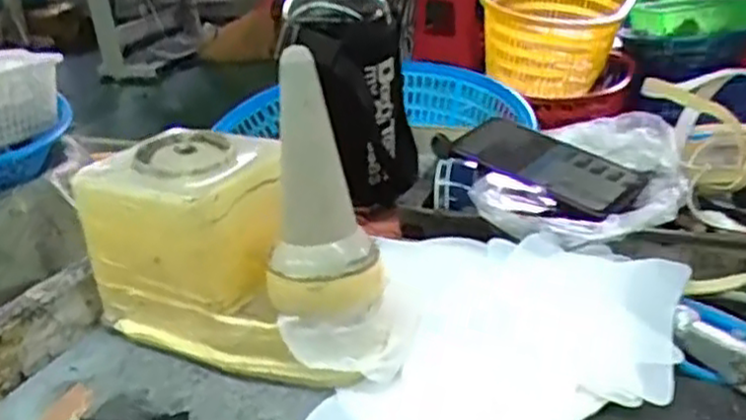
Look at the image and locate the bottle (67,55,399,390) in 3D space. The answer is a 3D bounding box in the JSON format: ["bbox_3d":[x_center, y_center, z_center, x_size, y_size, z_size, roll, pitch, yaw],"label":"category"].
[{"bbox_3d":[-0.083,0.006,0.474,0.207,0.162,0.089,10,29,28],"label":"bottle"}]

